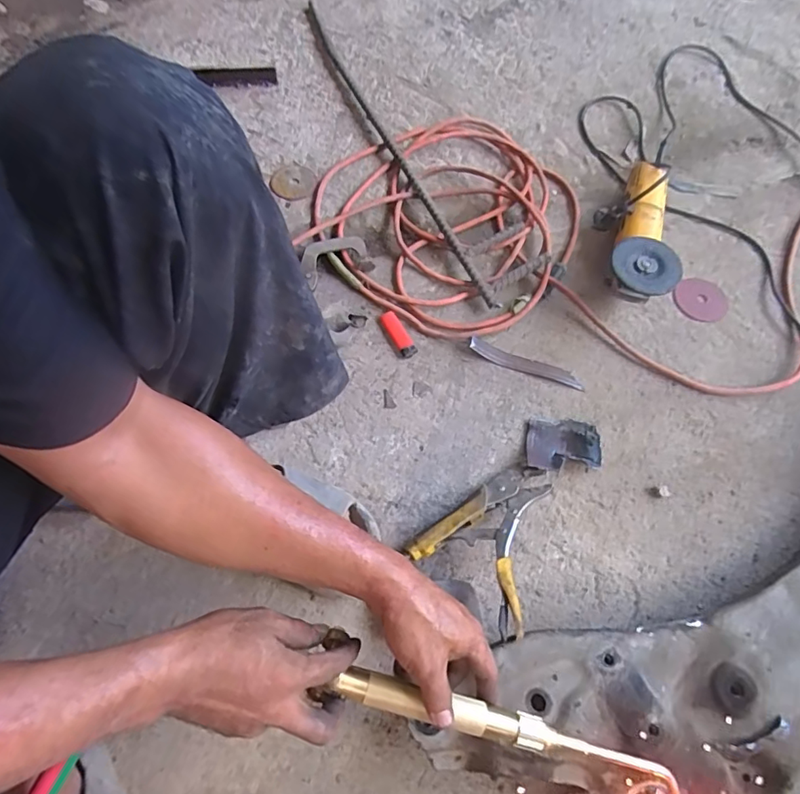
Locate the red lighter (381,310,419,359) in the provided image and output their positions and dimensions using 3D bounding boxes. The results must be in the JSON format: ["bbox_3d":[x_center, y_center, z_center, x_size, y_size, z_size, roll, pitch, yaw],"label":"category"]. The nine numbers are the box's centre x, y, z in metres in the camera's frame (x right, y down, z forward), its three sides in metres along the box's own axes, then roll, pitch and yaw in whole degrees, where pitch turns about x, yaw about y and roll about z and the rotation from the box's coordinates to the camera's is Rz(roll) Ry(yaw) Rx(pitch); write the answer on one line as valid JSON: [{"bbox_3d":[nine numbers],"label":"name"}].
[{"bbox_3d":[-0.002,-0.093,0.778,0.025,0.013,0.079,-28,65,-14],"label":"red lighter"}]

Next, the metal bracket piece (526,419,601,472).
[{"bbox_3d":[0.219,0.064,0.703,0.101,0.021,0.078,0,62,0],"label":"metal bracket piece"}]

